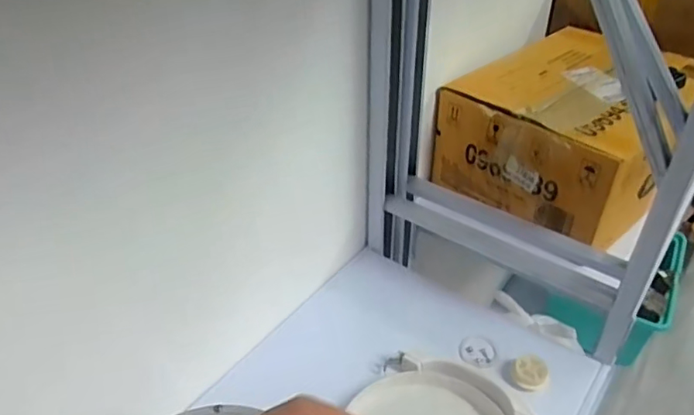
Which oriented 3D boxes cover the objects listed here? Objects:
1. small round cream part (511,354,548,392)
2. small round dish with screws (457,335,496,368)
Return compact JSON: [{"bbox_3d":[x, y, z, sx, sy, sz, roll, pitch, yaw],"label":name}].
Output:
[{"bbox_3d":[0.238,0.215,0.729,0.043,0.019,0.044,0,37,0],"label":"small round cream part"},{"bbox_3d":[0.182,0.201,0.777,0.047,0.014,0.049,0,37,0],"label":"small round dish with screws"}]

